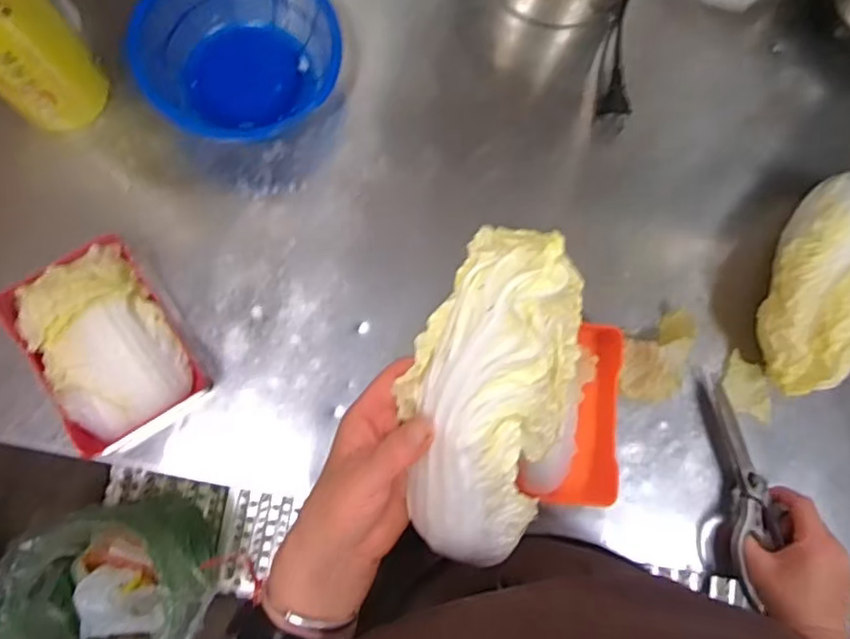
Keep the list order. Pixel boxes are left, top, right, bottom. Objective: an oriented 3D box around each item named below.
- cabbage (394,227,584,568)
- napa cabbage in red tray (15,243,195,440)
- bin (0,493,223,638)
[{"bbox_3d":[0.036,0.048,0.355,0.088,0.066,0.194,10,100,-3],"label":"cabbage"},{"bbox_3d":[-0.278,0.021,0.544,0.103,0.056,0.147,-31,86,-8],"label":"napa cabbage in red tray"},{"bbox_3d":[-0.519,0.456,1.100,0.275,0.372,0.239,-9,83,-6],"label":"bin"}]

